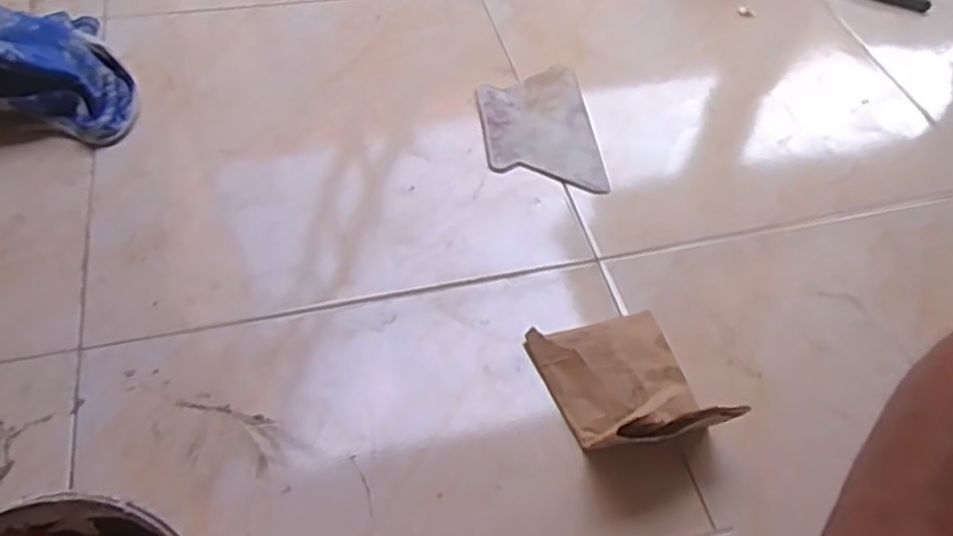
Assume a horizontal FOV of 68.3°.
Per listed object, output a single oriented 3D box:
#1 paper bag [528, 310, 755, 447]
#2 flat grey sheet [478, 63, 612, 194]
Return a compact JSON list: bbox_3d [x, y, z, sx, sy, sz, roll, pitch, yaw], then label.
[{"bbox_3d":[0.135,0.089,0.610,0.127,0.087,0.139,-14,57,-13],"label":"paper bag"},{"bbox_3d":[0.073,-0.168,0.836,0.130,0.004,0.201,-4,56,-7],"label":"flat grey sheet"}]

